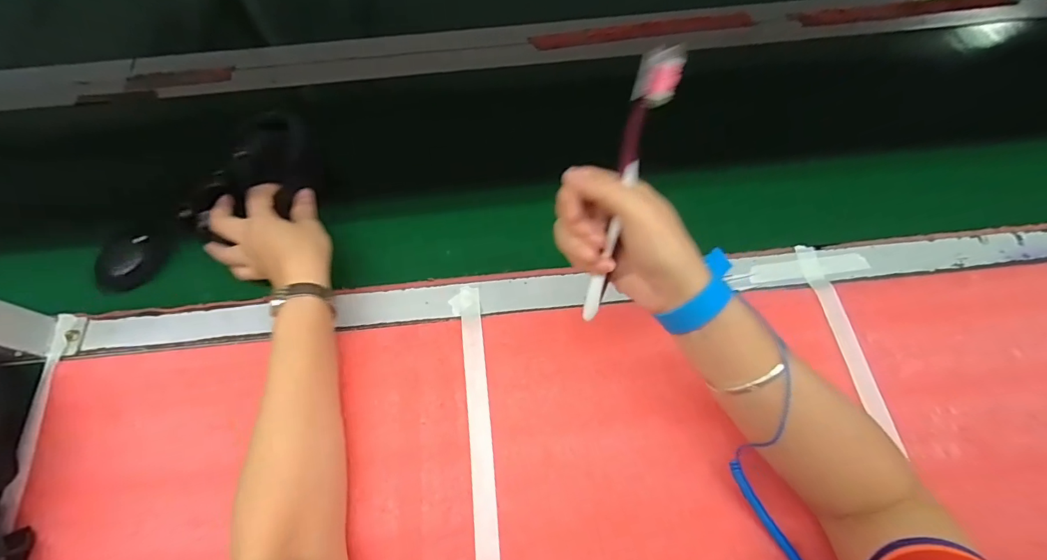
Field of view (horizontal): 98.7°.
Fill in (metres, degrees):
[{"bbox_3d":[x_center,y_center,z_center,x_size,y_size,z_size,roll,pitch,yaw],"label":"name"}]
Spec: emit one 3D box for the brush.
[{"bbox_3d":[0.069,-0.054,0.302,0.025,0.186,0.011,14,24,8],"label":"brush"}]

